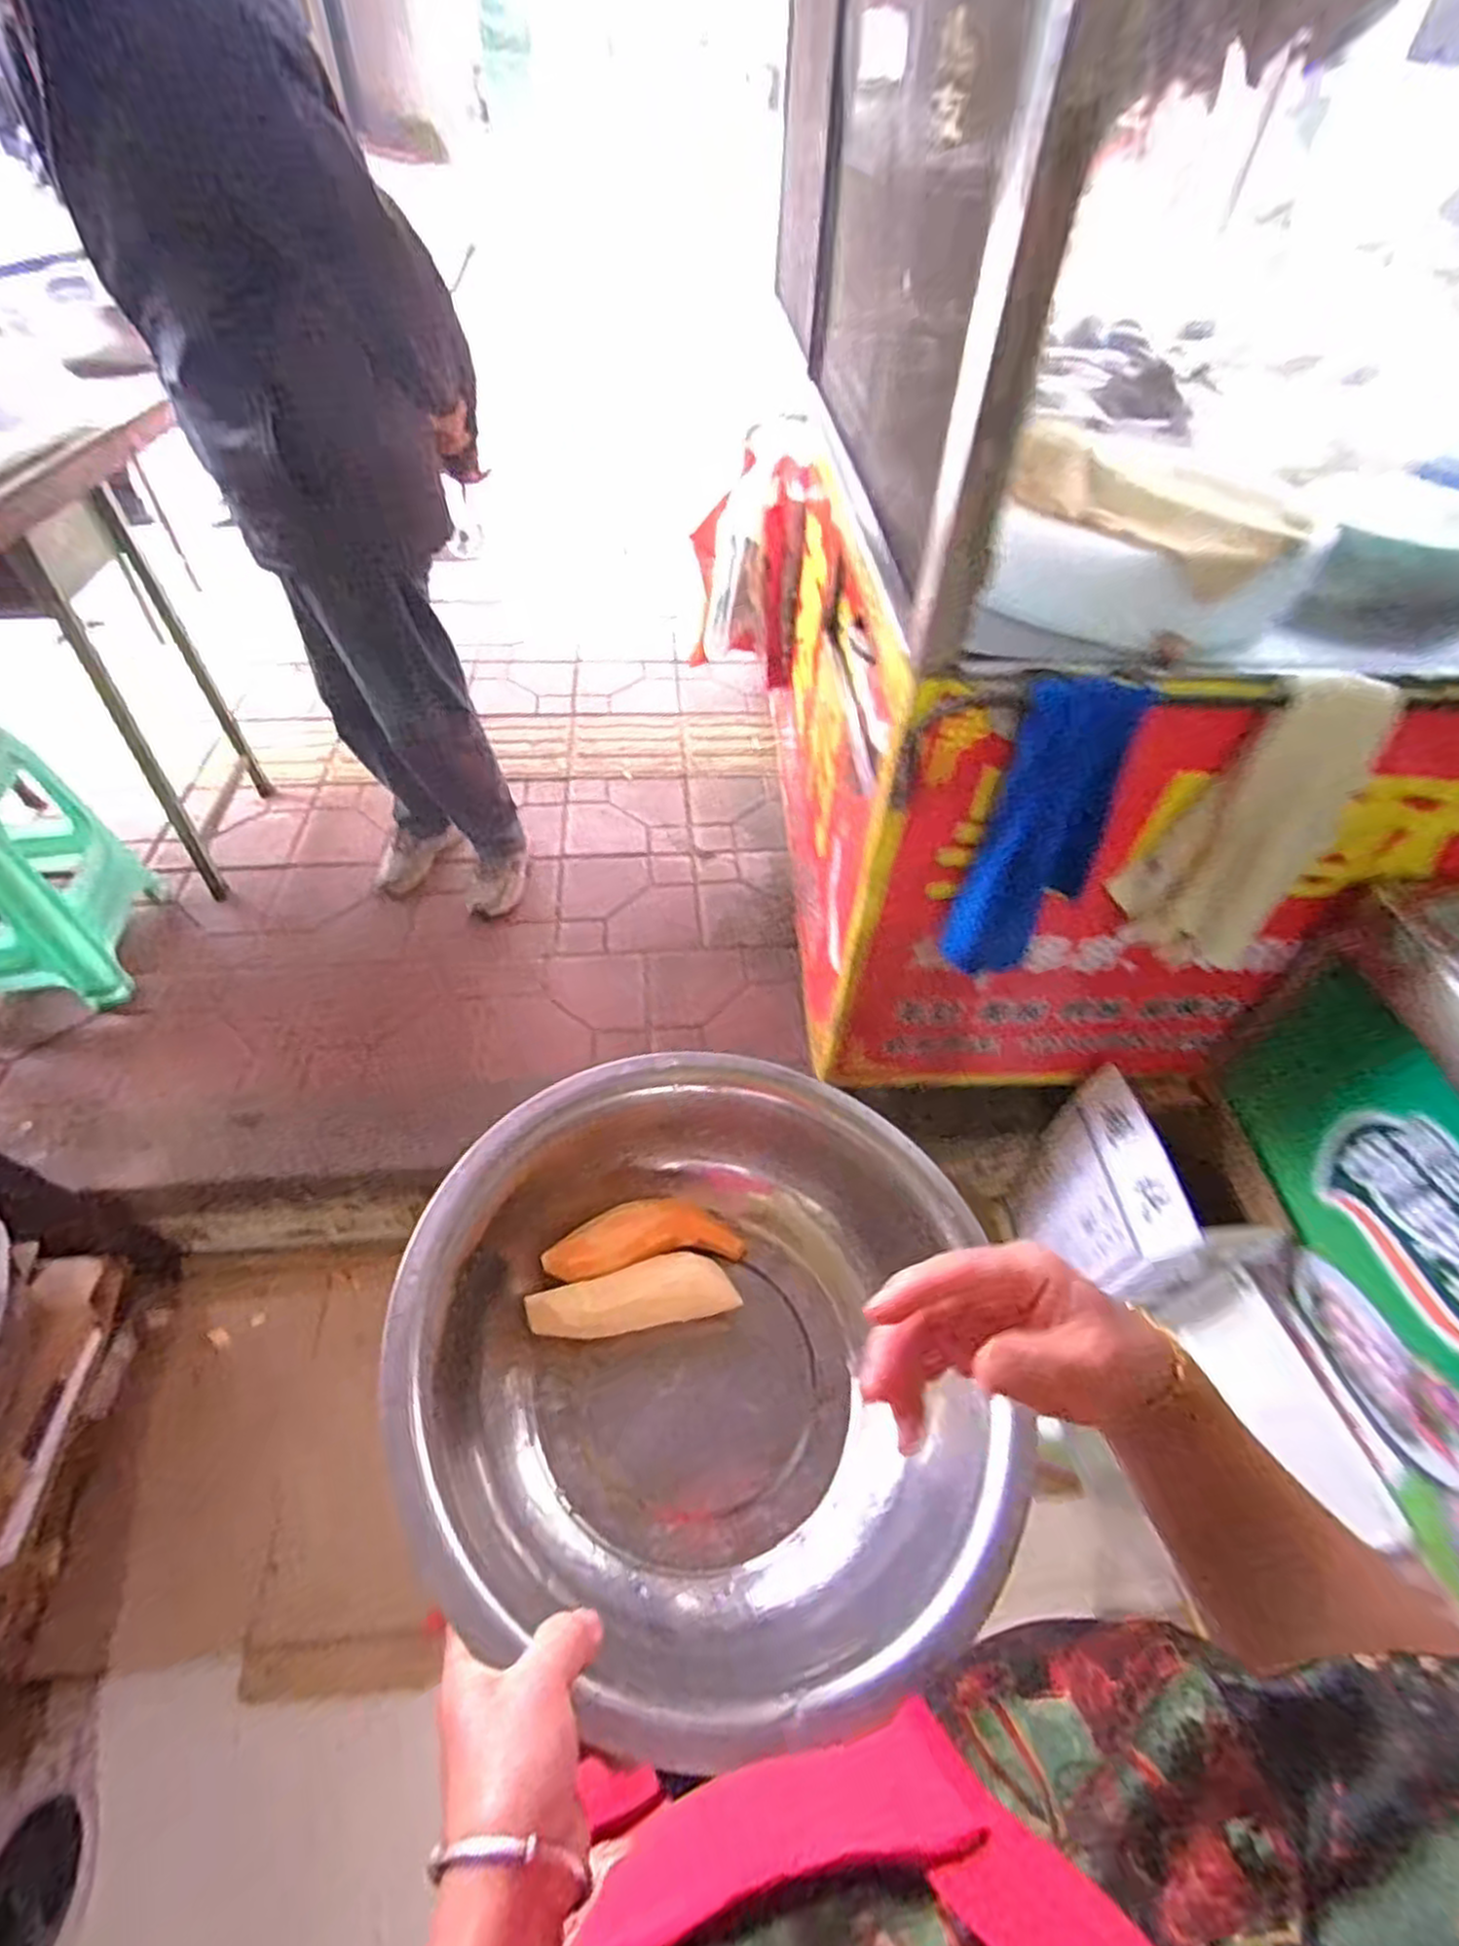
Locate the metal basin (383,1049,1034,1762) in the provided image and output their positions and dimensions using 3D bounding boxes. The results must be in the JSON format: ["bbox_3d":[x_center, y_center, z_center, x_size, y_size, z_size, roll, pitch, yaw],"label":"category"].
[{"bbox_3d":[-0.011,0.239,0.502,0.347,0.167,0.361,0,51,0],"label":"metal basin"}]

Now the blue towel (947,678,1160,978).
[{"bbox_3d":[0.345,-0.142,0.825,0.138,0.359,0.032,3,45,-1],"label":"blue towel"}]

